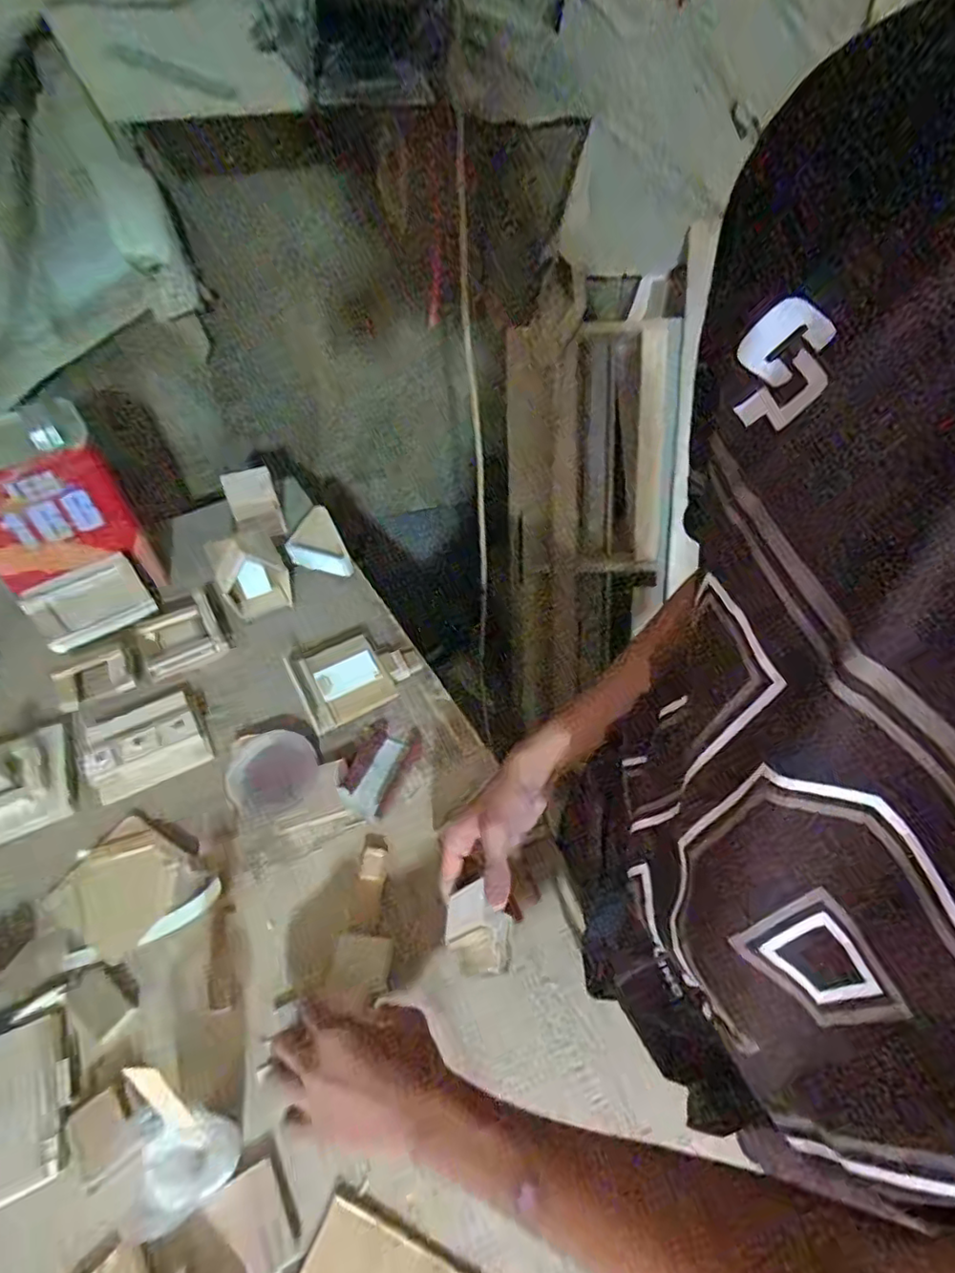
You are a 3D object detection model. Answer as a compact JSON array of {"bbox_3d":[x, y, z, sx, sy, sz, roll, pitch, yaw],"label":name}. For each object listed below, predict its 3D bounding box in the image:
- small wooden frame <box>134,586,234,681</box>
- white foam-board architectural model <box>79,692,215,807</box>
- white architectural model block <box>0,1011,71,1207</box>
[{"bbox_3d":[-0.377,-0.004,0.756,0.096,0.033,0.096,-27,56,-21],"label":"small wooden frame"},{"bbox_3d":[-0.373,0.114,0.666,0.126,0.027,0.106,-20,54,-17],"label":"white foam-board architectural model"},{"bbox_3d":[-0.369,0.372,0.467,0.079,0.011,0.115,-19,53,-16],"label":"white architectural model block"}]

